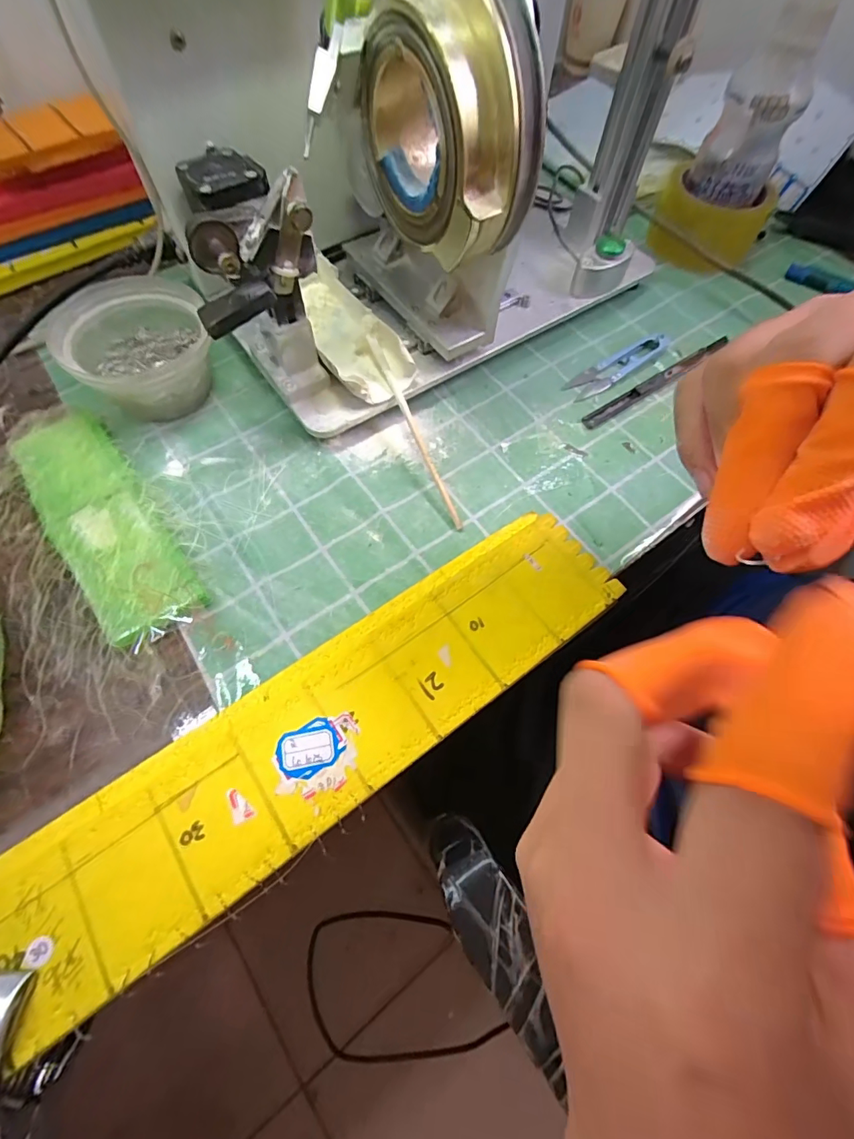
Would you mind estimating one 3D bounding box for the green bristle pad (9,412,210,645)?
[{"bbox_3d":[-0.208,-0.034,0.298,0.057,0.015,0.183,-34,70,-18],"label":"green bristle pad"}]

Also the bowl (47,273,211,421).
[{"bbox_3d":[-0.205,-0.153,0.336,0.093,0.052,0.097,-10,65,-8],"label":"bowl"}]

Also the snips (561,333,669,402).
[{"bbox_3d":[0.156,-0.167,0.379,0.101,0.010,0.023,-33,70,-18],"label":"snips"}]

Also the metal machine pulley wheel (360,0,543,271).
[{"bbox_3d":[0.010,-0.227,0.236,0.045,0.098,0.105,-28,68,-16],"label":"metal machine pulley wheel"}]

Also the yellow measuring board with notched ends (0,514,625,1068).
[{"bbox_3d":[-0.049,0.076,0.246,0.336,0.025,0.086,-33,70,-17],"label":"yellow measuring board with notched ends"}]

